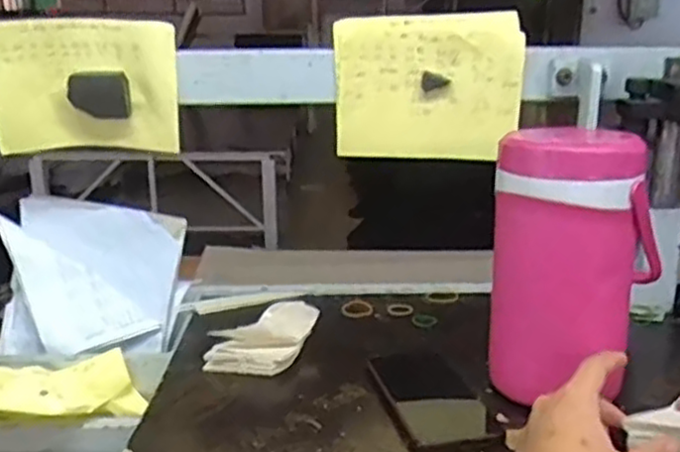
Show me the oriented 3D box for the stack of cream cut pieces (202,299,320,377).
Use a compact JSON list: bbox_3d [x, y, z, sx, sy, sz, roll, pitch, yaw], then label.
[{"bbox_3d":[-0.076,0.109,0.744,0.078,0.032,0.110,7,19,18],"label":"stack of cream cut pieces"}]

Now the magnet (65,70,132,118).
[{"bbox_3d":[-0.275,-0.150,0.840,0.066,0.052,0.009,-1,18,-9],"label":"magnet"}]

